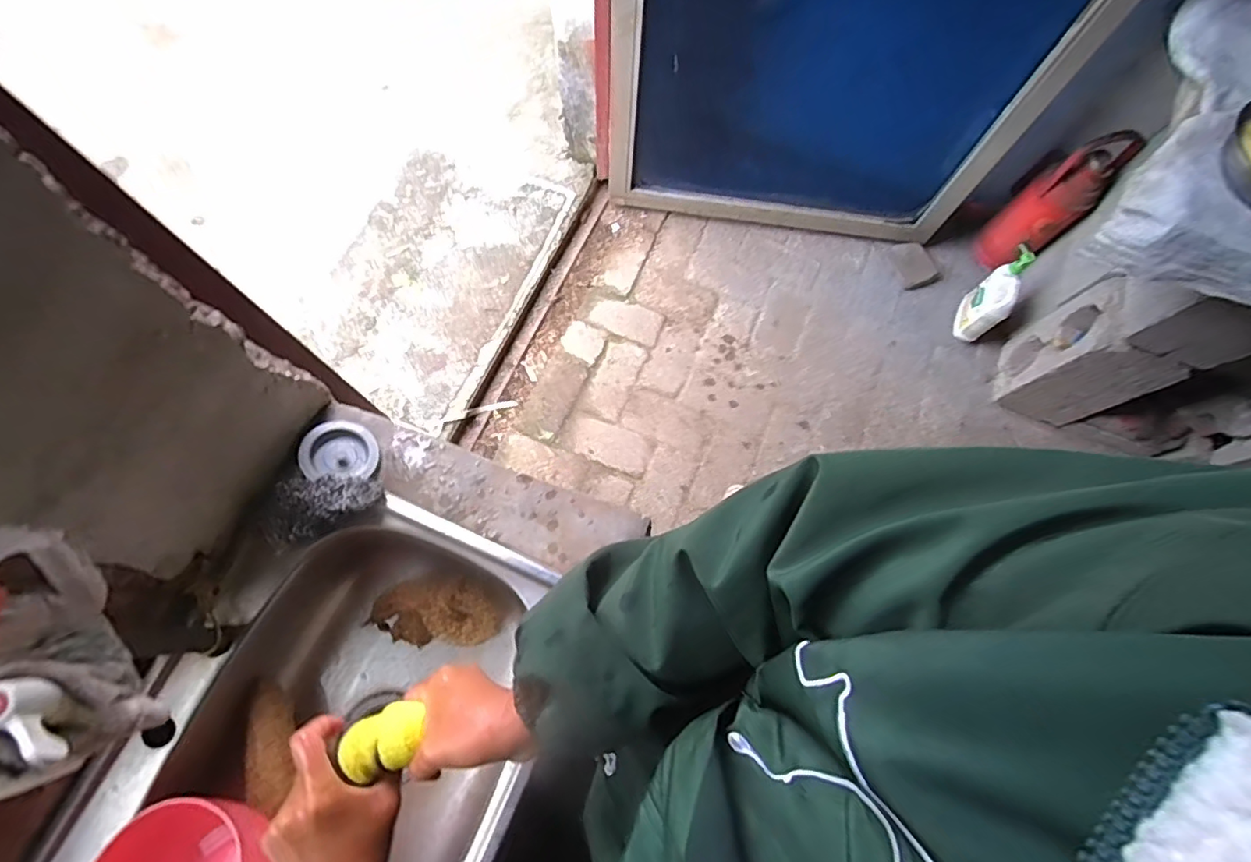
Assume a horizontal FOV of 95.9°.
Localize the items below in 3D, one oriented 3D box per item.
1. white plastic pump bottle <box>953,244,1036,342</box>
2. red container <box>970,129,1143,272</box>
[{"bbox_3d":[0.962,-0.345,1.485,0.071,0.233,0.168,24,73,5],"label":"white plastic pump bottle"},{"bbox_3d":[1.098,-0.578,1.488,0.161,0.360,0.149,-39,78,-13],"label":"red container"}]

